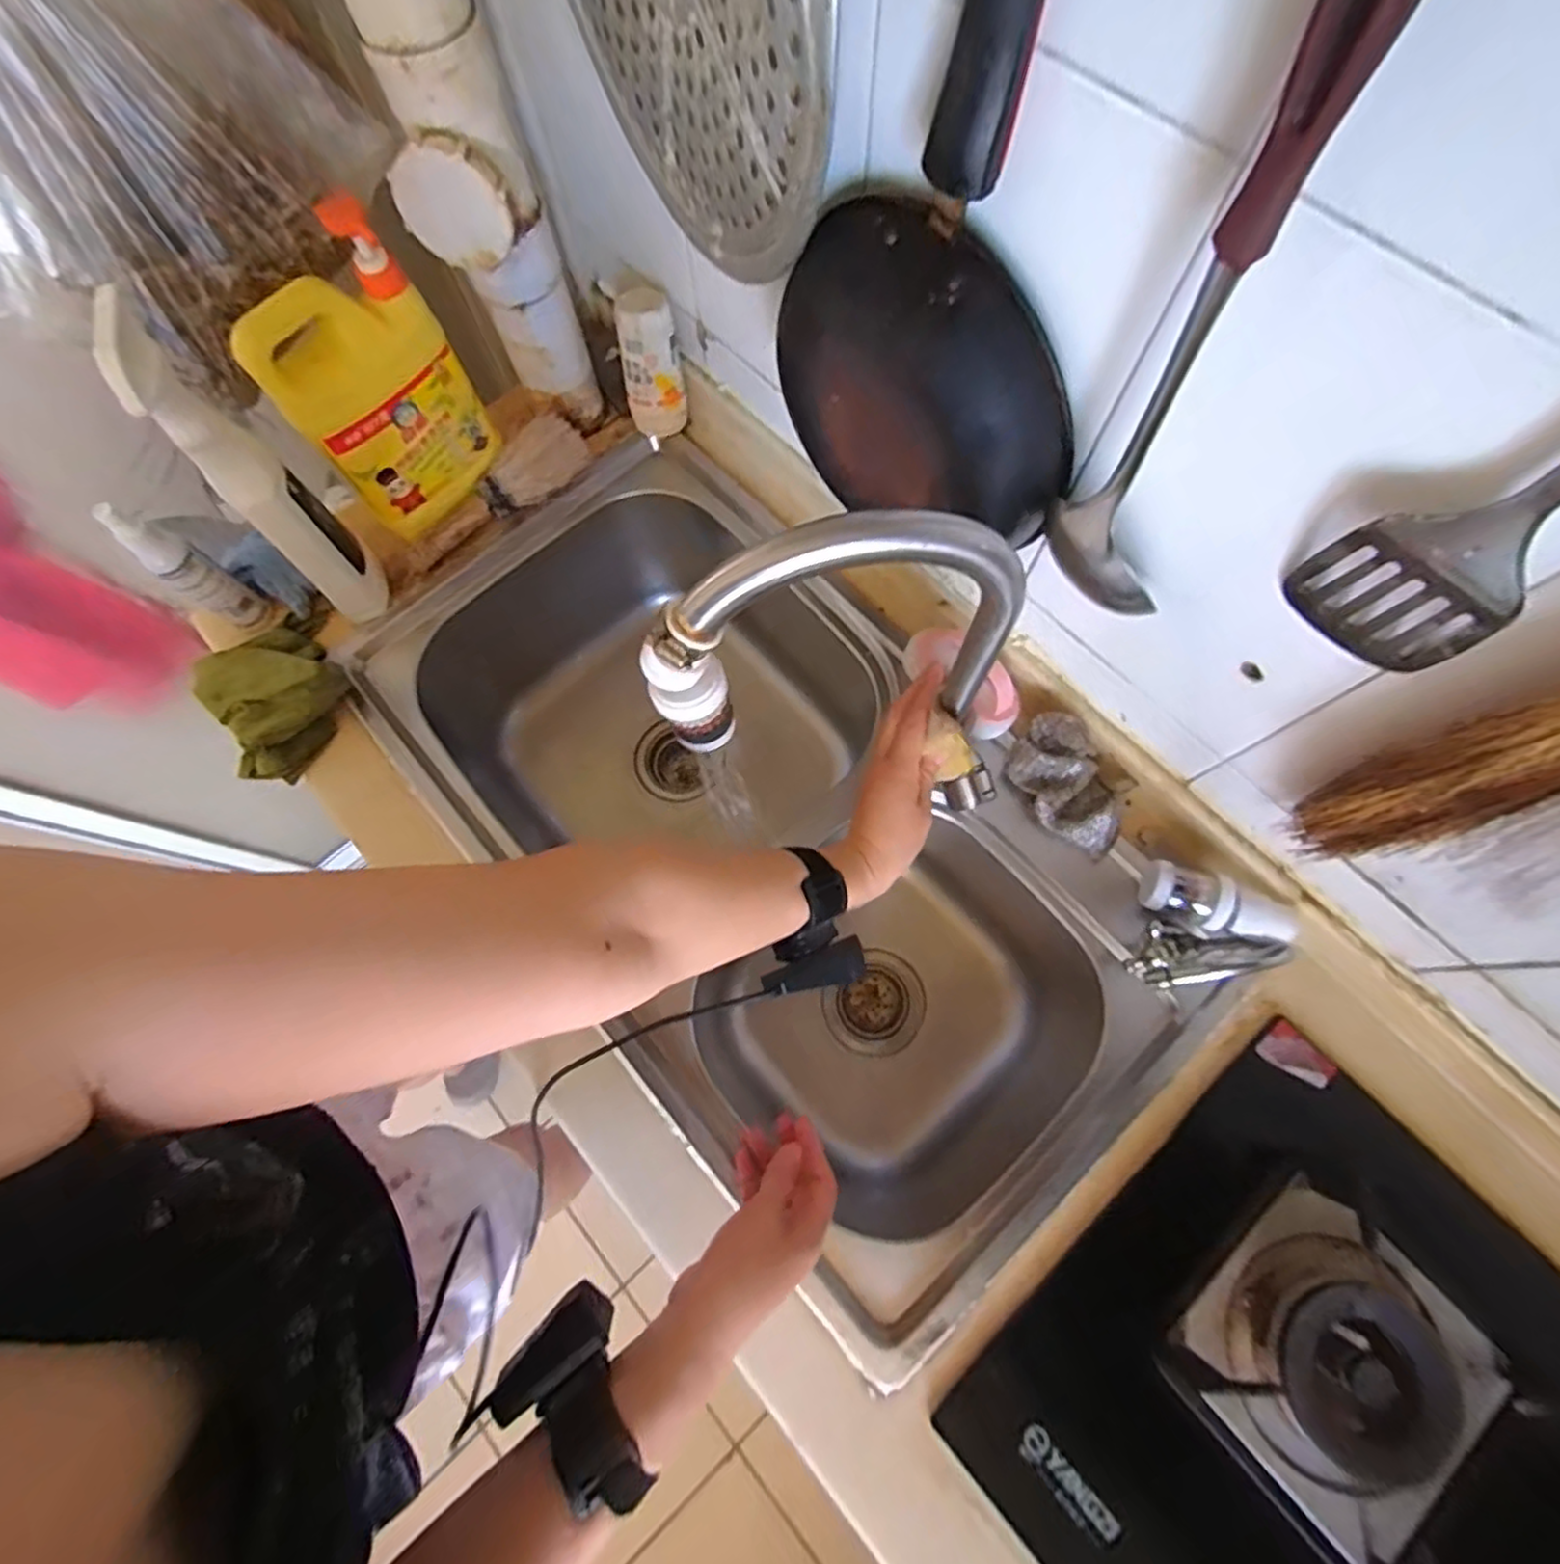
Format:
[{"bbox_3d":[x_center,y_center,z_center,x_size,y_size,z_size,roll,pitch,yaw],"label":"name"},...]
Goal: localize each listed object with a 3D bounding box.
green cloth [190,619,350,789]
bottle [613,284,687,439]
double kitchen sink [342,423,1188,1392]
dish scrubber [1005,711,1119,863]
[{"bbox_3d":[-0.477,-0.081,0.636,0.142,0.048,0.128,39,78,12],"label":"green cloth"},{"bbox_3d":[-0.128,-0.408,0.683,0.058,0.119,0.067,-7,73,0],"label":"bottle"},{"bbox_3d":[-0.019,0.059,0.739,0.431,0.269,0.780,-41,76,-10],"label":"double kitchen sink"},{"bbox_3d":[0.247,0.002,0.585,0.084,0.043,0.123,-17,73,-3],"label":"dish scrubber"}]

